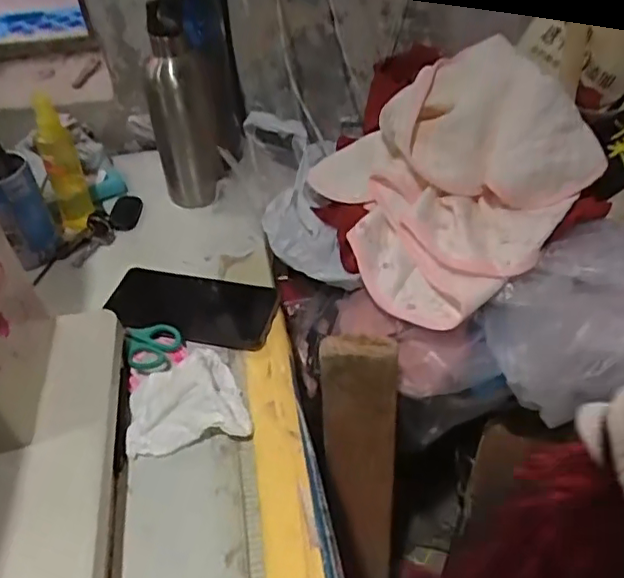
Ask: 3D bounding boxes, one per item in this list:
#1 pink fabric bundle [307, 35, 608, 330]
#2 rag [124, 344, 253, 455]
[{"bbox_3d":[0.162,-0.136,0.681,0.283,0.162,0.242,-29,48,-22],"label":"pink fabric bundle"},{"bbox_3d":[-0.107,0.087,0.502,0.100,0.042,0.097,-9,43,-3],"label":"rag"}]

